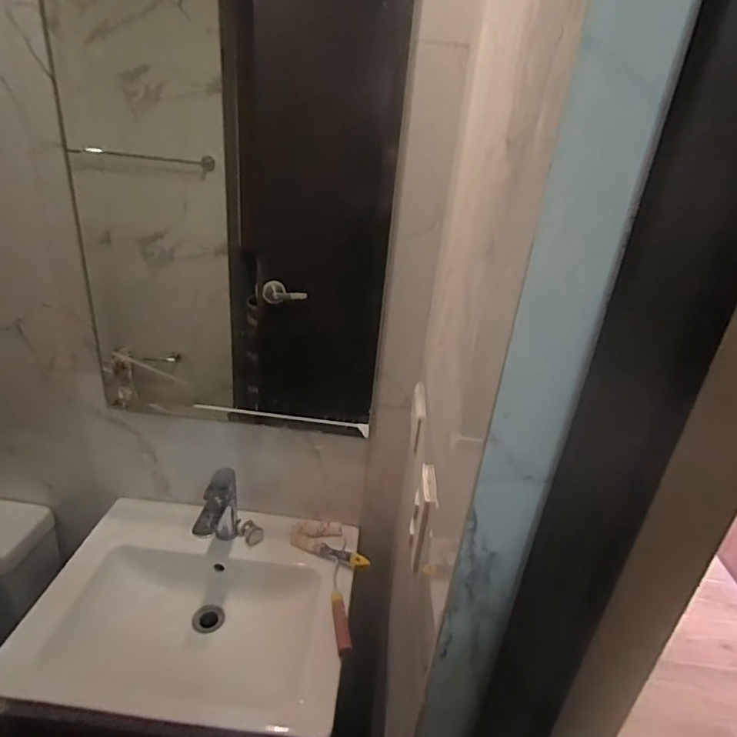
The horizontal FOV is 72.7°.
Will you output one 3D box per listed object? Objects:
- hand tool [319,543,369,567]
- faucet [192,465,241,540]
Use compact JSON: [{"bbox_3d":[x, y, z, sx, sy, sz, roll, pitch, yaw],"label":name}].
[{"bbox_3d":[-0.051,0.381,1.012,0.106,0.022,0.019,13,28,16],"label":"hand tool"},{"bbox_3d":[-0.298,0.299,0.991,0.044,0.150,0.141,8,27,5],"label":"faucet"}]

